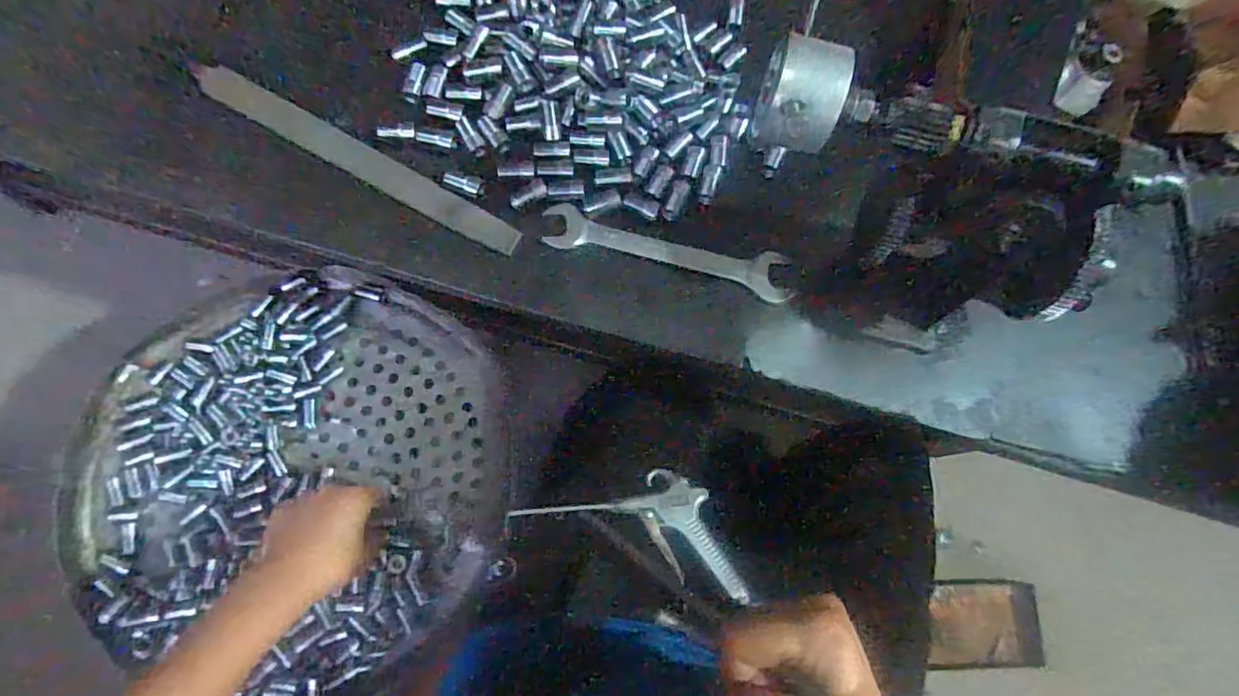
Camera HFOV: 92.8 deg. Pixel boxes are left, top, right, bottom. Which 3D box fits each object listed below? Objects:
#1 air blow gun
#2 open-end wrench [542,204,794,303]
[{"bbox_3d":[0.021,0.141,0.504,0.198,0.016,0.081,20,65,6],"label":"air blow gun"},{"bbox_3d":[0.036,-0.068,0.416,0.176,0.009,0.033,14,81,-1],"label":"open-end wrench"}]

